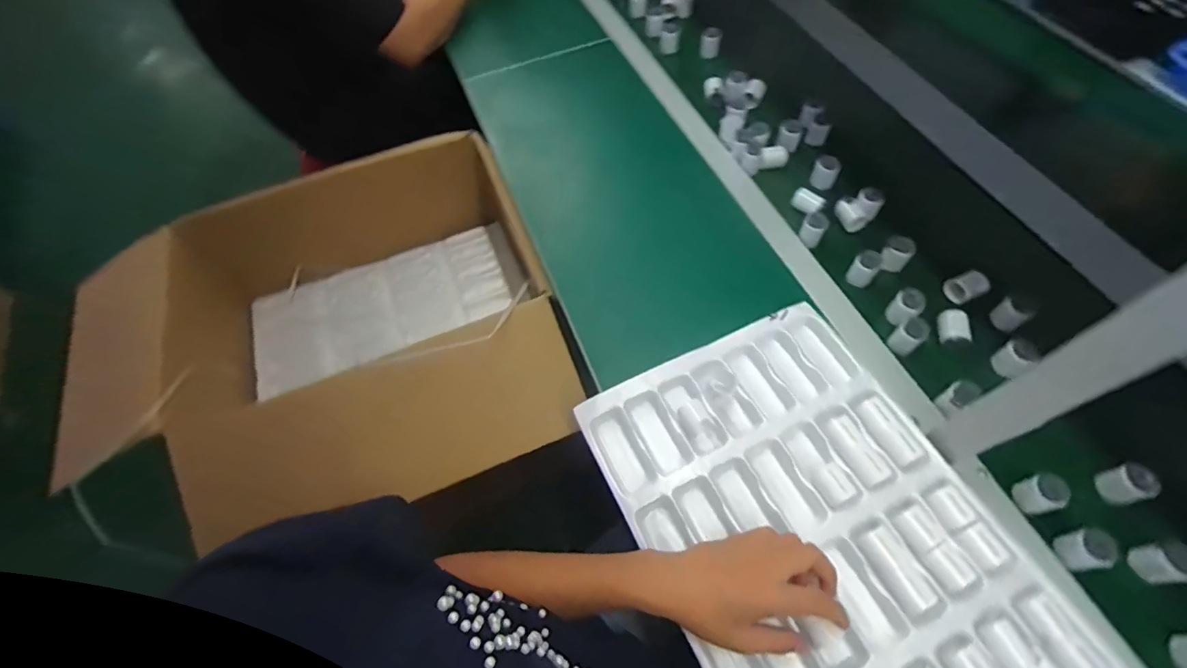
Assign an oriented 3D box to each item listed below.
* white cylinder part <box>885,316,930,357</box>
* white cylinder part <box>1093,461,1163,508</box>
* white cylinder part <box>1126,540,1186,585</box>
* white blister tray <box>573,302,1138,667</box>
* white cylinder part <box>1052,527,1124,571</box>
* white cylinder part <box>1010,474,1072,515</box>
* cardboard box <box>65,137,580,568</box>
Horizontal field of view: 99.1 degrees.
[{"bbox_3d":[0.383,0.003,0.615,0.031,0.040,0.031,-35,64,-13],"label":"white cylinder part"},{"bbox_3d":[0.535,0.151,0.508,0.028,0.040,0.034,-15,61,-3],"label":"white cylinder part"},{"bbox_3d":[0.532,0.213,0.472,0.037,0.036,0.032,-14,60,-4],"label":"white cylinder part"},{"bbox_3d":[0.221,0.198,0.494,0.317,0.039,0.451,-24,61,-9],"label":"white blister tray"},{"bbox_3d":[0.466,0.202,0.476,0.028,0.039,0.032,-7,60,0],"label":"white cylinder part"},{"bbox_3d":[0.448,0.159,0.505,0.028,0.038,0.031,-4,60,1],"label":"white cylinder part"},{"bbox_3d":[-0.328,0.006,0.841,0.505,0.389,0.442,-25,62,-8],"label":"cardboard box"}]

